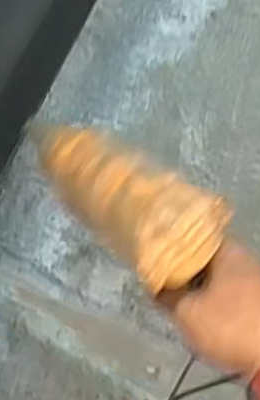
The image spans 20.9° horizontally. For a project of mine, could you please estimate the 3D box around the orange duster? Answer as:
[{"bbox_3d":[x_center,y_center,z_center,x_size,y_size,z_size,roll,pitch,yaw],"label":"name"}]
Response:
[{"bbox_3d":[-0.014,-0.013,0.510,0.175,0.048,0.068,39,97,38],"label":"orange duster"}]

